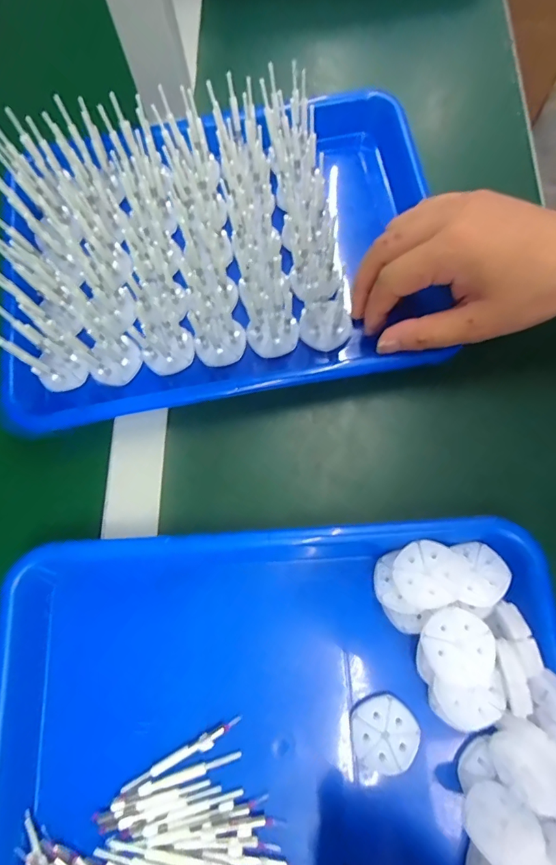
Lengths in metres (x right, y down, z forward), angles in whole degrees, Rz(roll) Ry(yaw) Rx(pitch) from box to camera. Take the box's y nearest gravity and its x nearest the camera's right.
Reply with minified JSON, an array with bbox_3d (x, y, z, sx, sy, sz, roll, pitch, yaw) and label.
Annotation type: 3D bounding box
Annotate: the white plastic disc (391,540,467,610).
[{"bbox_3d":[0.088,0.083,0.264,0.038,0.004,0.037,-10,58,17],"label":"white plastic disc"}]

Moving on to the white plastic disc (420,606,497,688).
[{"bbox_3d":[0.101,0.120,0.251,0.038,0.007,0.038,-1,74,3],"label":"white plastic disc"}]

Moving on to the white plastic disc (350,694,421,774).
[{"bbox_3d":[0.062,0.173,0.261,0.038,0.004,0.036,0,67,1],"label":"white plastic disc"}]

